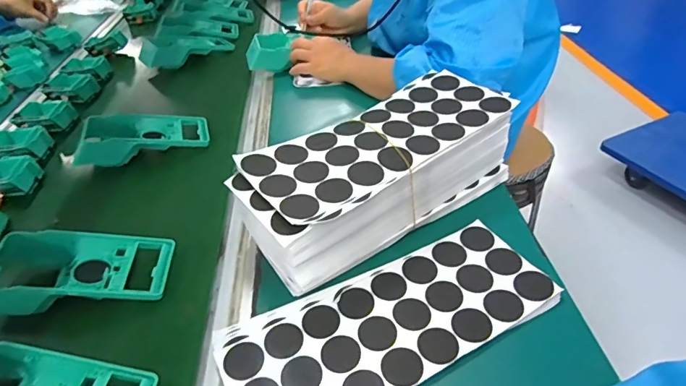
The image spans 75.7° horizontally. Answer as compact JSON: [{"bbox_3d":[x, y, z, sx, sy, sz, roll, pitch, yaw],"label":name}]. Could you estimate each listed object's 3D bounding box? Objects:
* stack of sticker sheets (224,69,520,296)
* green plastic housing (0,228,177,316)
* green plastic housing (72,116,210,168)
[{"bbox_3d":[0.044,-0.026,0.491,0.311,0.096,0.128,-28,45,-24],"label":"stack of sticker sheets"},{"bbox_3d":[-0.285,0.077,0.464,0.191,0.051,0.096,-9,41,-4],"label":"green plastic housing"},{"bbox_3d":[-0.299,-0.090,0.665,0.182,0.040,0.087,-16,42,-11],"label":"green plastic housing"}]

